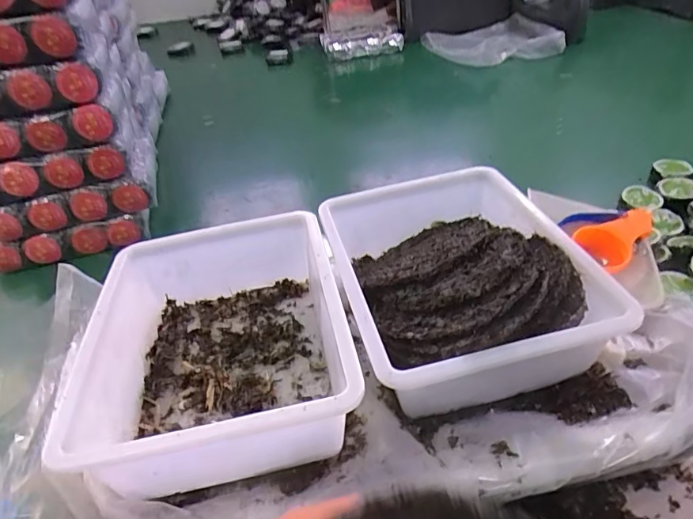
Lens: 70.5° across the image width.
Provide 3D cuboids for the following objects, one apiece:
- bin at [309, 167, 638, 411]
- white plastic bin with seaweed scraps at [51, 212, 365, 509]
[{"bbox_3d":[0.136,0.017,0.633,0.270,0.110,0.355,-12,40,-7],"label":"bin"},{"bbox_3d":[-0.151,0.090,0.586,0.276,0.130,0.361,-11,40,-5],"label":"white plastic bin with seaweed scraps"}]

